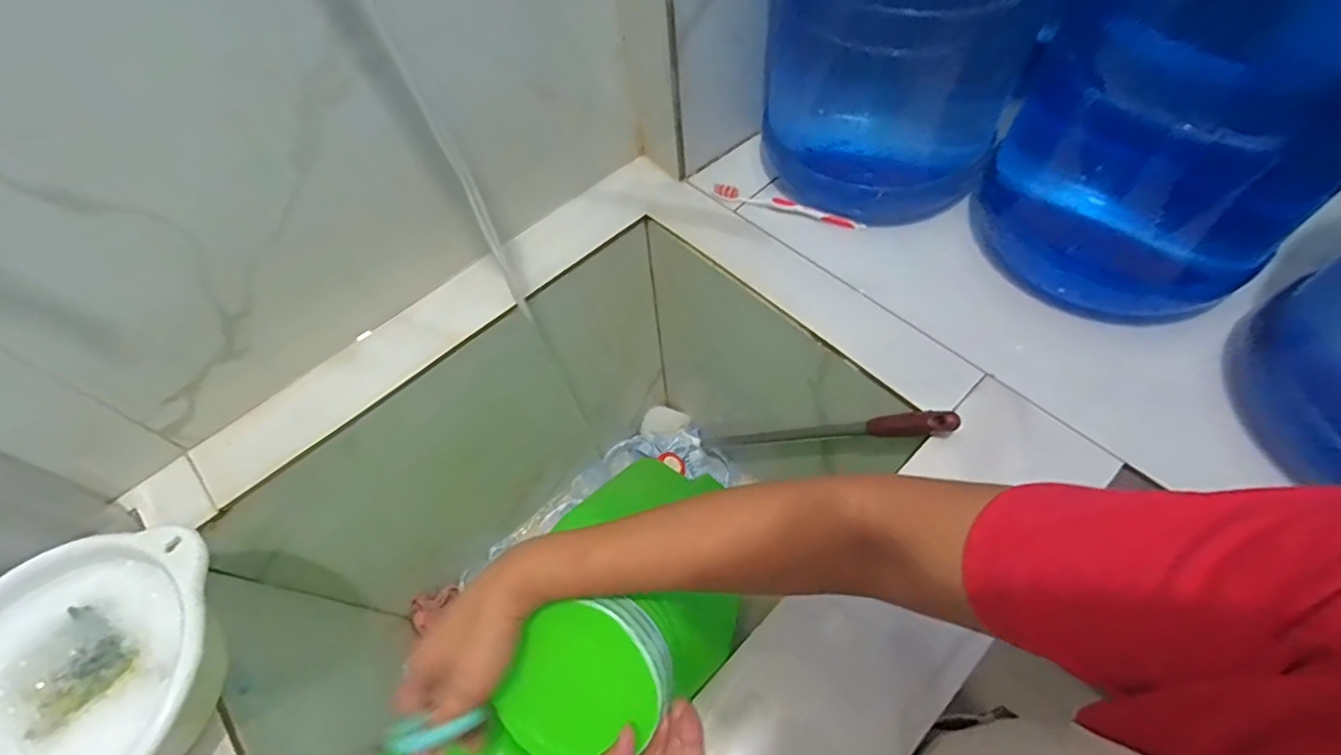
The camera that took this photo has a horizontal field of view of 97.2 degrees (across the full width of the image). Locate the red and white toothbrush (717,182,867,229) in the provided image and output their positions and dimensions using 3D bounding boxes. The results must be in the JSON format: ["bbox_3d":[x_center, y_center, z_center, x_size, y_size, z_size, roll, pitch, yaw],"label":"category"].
[{"bbox_3d":[0.136,-0.199,0.681,0.177,0.013,0.019,17,61,15],"label":"red and white toothbrush"}]

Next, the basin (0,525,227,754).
[{"bbox_3d":[-0.421,0.227,0.429,0.191,0.080,0.195,-2,58,3],"label":"basin"}]

